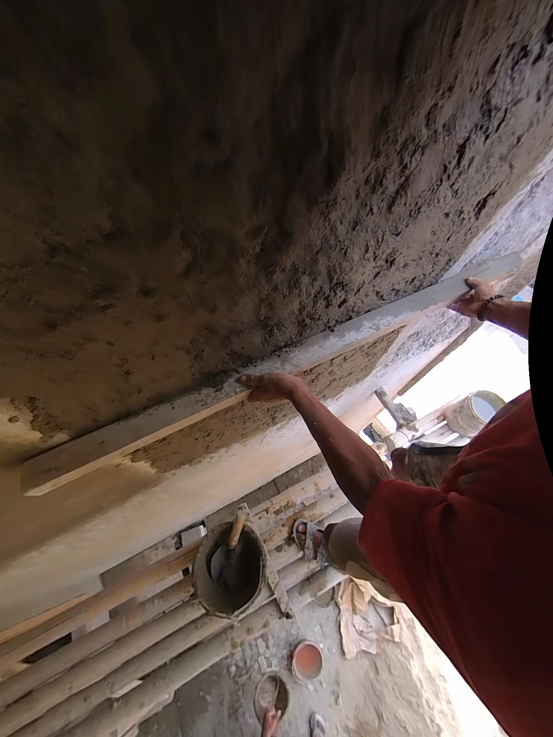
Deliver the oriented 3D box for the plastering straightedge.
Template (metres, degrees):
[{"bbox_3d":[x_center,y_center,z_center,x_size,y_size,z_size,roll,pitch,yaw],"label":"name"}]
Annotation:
[{"bbox_3d":[0.131,-0.058,0.592,1.253,0.033,0.062,-24,63,-14],"label":"plastering straightedge"}]

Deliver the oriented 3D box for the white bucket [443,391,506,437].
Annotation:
[{"bbox_3d":[0.972,0.219,1.246,0.176,0.184,0.166,0,60,0],"label":"white bucket"}]

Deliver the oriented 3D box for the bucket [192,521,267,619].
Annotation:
[{"bbox_3d":[-0.155,0.683,0.885,0.230,0.154,0.228,0,60,0],"label":"bucket"}]

